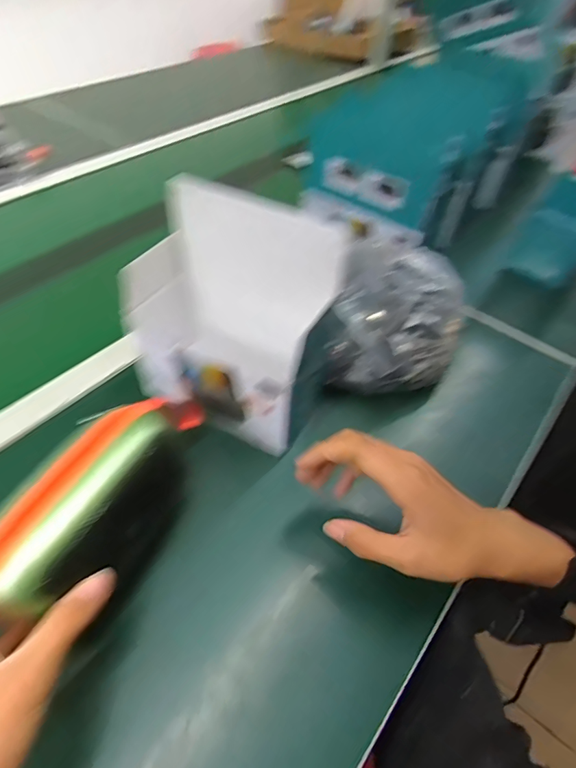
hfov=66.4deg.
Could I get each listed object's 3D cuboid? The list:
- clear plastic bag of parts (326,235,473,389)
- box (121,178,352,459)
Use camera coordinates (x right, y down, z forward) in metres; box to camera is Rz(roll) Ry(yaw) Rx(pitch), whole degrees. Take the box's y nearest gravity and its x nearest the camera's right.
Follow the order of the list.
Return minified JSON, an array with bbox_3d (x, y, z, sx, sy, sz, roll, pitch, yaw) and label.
[{"bbox_3d":[0.117,-0.075,0.474,0.140,0.091,0.161,18,51,12],"label":"clear plastic bag of parts"},{"bbox_3d":[-0.071,-0.069,0.409,0.208,0.175,0.106,25,53,18],"label":"box"}]

